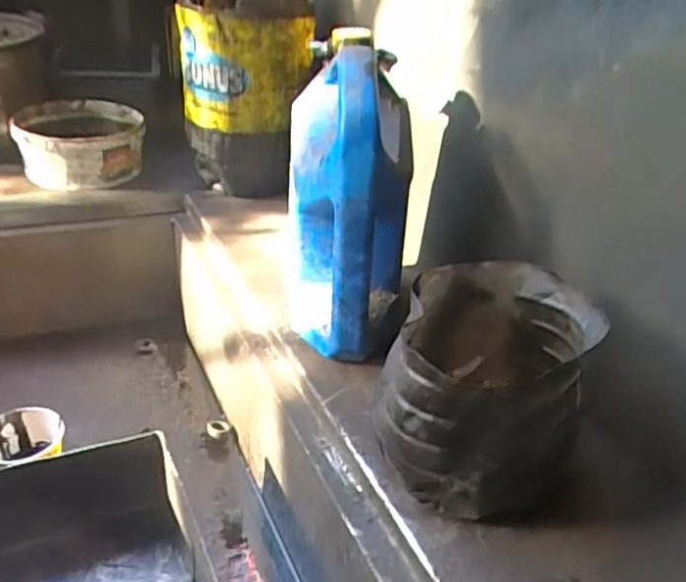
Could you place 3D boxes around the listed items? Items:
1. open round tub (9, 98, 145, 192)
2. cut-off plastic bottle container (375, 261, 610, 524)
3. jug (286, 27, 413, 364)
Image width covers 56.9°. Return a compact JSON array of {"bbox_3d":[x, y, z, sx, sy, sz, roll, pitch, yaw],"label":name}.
[{"bbox_3d":[-0.424,-0.234,1.026,0.187,0.102,0.201,-8,35,-21],"label":"open round tub"},{"bbox_3d":[0.117,0.082,0.532,0.150,0.154,0.170,16,33,16],"label":"cut-off plastic bottle container"},{"bbox_3d":[0.010,-0.089,0.649,0.116,0.292,0.179,7,32,2],"label":"jug"}]

